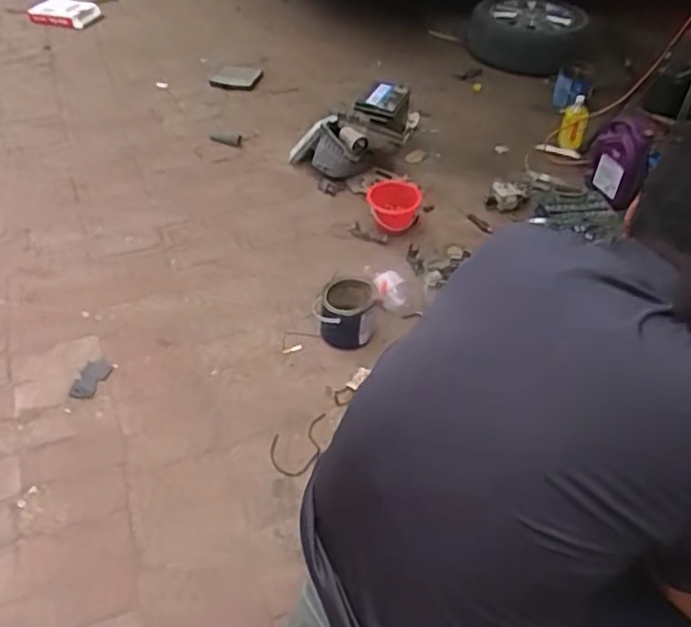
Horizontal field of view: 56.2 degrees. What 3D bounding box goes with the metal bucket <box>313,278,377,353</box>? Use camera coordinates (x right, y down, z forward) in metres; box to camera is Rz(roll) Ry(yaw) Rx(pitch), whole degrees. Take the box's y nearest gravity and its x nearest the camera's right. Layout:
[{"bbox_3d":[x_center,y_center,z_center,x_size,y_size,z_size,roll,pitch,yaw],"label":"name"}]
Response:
[{"bbox_3d":[0.007,-0.001,1.886,0.180,0.145,0.179,2,45,-2],"label":"metal bucket"}]

